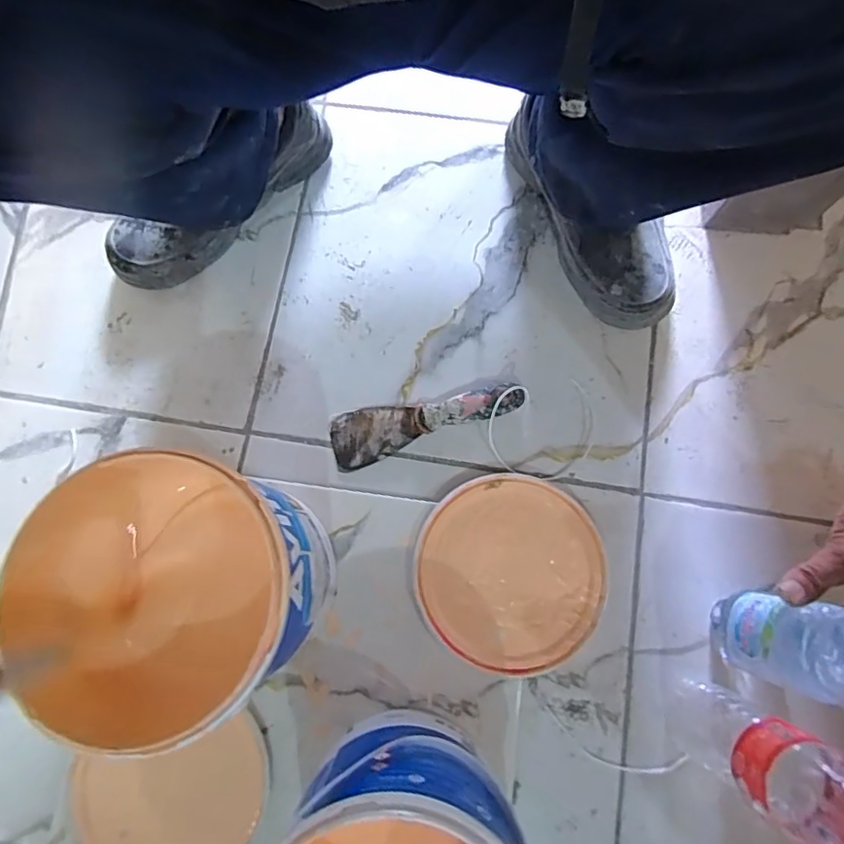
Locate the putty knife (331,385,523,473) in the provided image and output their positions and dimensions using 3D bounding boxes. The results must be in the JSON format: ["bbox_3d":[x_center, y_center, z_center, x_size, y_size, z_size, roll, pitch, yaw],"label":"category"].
[{"bbox_3d":[0.000,-0.009,0.543,0.193,0.028,0.055,-19,77,-3],"label":"putty knife"}]

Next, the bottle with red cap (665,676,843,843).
[{"bbox_3d":[0.245,0.239,0.377,0.060,0.224,0.060,35,80,9],"label":"bottle with red cap"}]

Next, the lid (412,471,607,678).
[{"bbox_3d":[0.082,0.139,0.512,0.171,0.013,0.169,0,76,2],"label":"lid"}]

